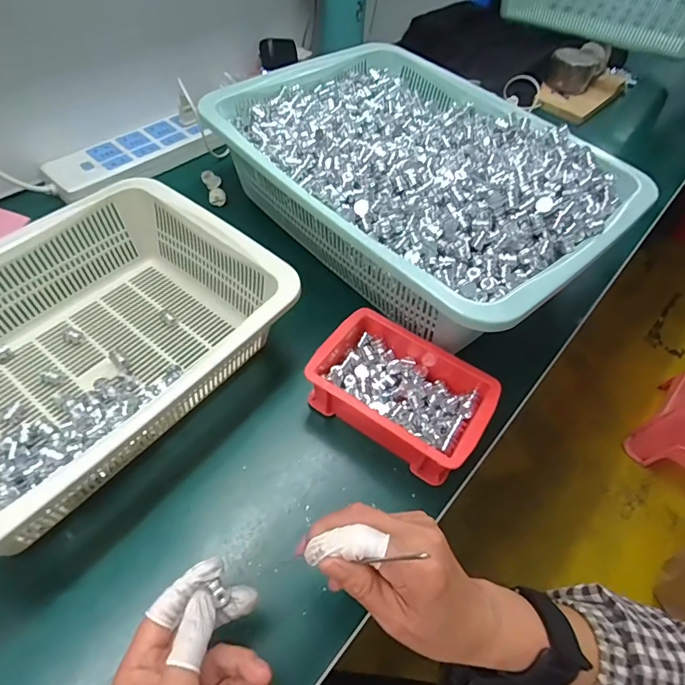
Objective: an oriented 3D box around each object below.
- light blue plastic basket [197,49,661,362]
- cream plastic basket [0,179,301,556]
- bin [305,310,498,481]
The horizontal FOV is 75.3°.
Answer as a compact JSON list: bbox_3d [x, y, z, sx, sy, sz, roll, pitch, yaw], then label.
[{"bbox_3d":[0.079,-0.197,0.515,0.327,0.110,0.433,-34,64,-26],"label":"light blue plastic basket"},{"bbox_3d":[-0.235,-0.002,0.386,0.263,0.090,0.326,34,58,18],"label":"cream plastic basket"},{"bbox_3d":[0.051,0.046,0.400,0.152,0.054,0.107,33,57,17],"label":"bin"}]

